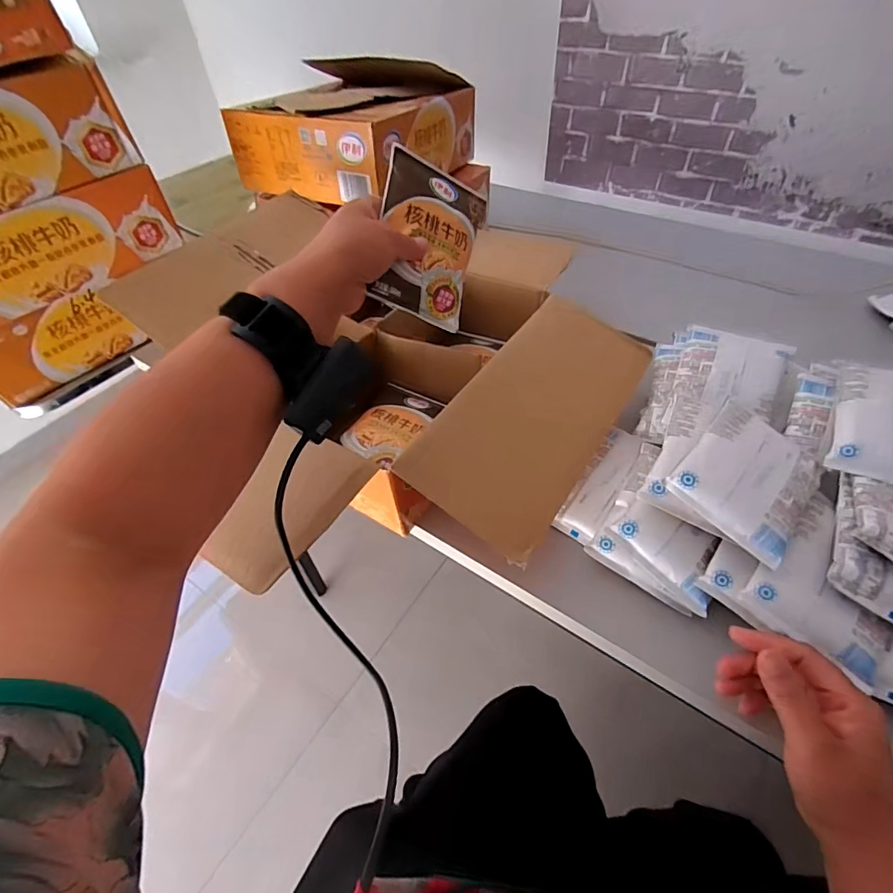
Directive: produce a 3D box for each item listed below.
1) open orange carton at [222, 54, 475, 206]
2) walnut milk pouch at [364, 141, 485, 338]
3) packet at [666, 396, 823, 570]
[{"bbox_3d":[-0.136,-0.508,0.771,0.259,0.117,0.316,23,54,22],"label":"open orange carton"},{"bbox_3d":[-0.015,-0.183,0.425,0.097,0.016,0.131,16,85,-30],"label":"walnut milk pouch"},{"bbox_3d":[0.251,0.021,0.394,0.090,0.027,0.125,33,59,28],"label":"packet"}]

